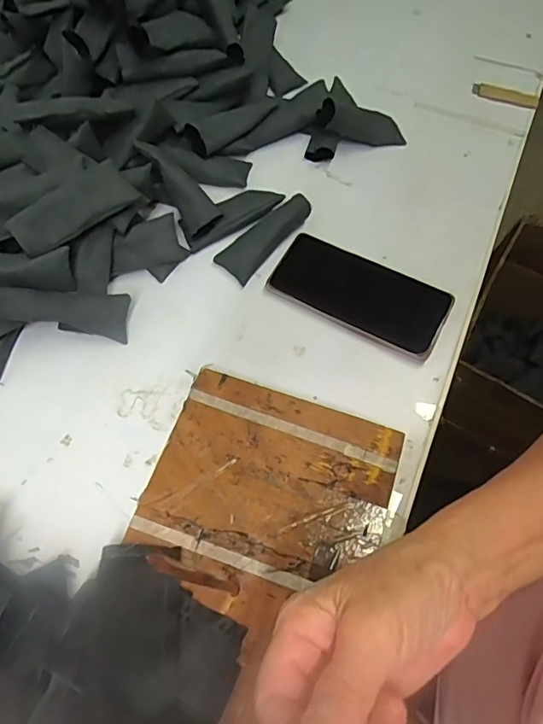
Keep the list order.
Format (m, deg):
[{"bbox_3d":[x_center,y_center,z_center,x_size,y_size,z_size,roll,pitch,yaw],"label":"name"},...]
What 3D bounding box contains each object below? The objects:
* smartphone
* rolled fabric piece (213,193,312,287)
[{"bbox_3d":[0.081,-0.065,0.466,0.157,0.010,0.076,26,66,14],"label":"smartphone"},{"bbox_3d":[-0.005,-0.122,0.491,0.102,0.009,0.038,-43,71,-5],"label":"rolled fabric piece"}]

